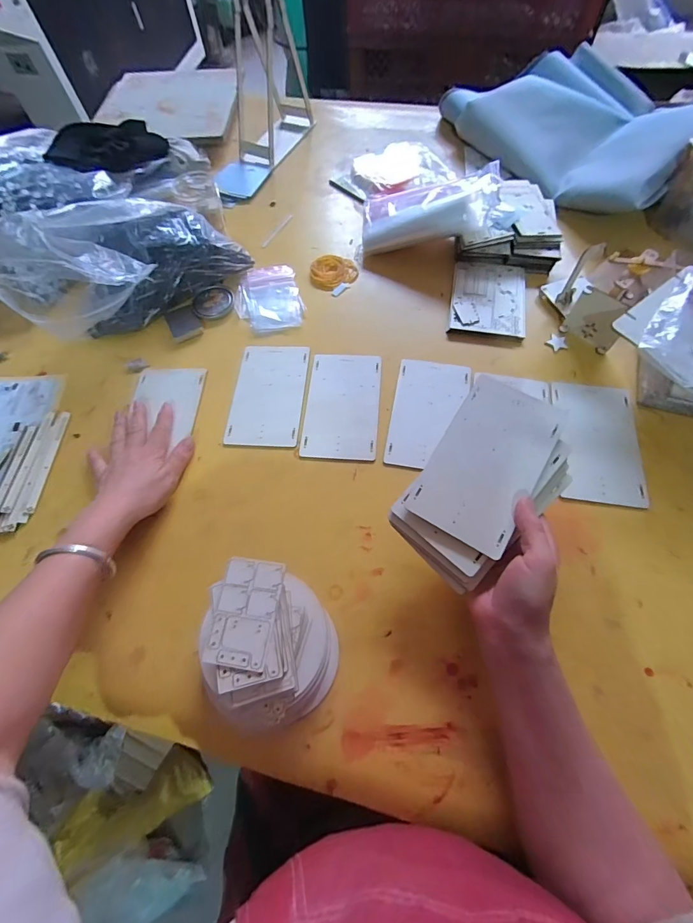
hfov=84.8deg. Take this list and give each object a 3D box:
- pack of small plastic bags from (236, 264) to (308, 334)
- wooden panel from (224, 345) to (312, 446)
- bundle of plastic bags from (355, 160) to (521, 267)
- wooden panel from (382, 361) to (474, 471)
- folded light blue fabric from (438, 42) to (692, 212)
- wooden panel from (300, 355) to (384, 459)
[{"bbox_3d":[-0.125,-0.265,0.611,0.103,0.010,0.133,-9,64,-2],"label":"pack of small plastic bags"},{"bbox_3d":[-0.109,-0.097,0.537,0.099,0.004,0.167,3,65,4],"label":"wooden panel"},{"bbox_3d":[0.147,-0.413,0.631,0.247,0.060,0.147,3,63,23],"label":"bundle of plastic bags"},{"bbox_3d":[0.110,-0.067,0.509,0.096,0.008,0.170,7,63,12],"label":"wooden panel"},{"bbox_3d":[0.444,-0.641,0.699,0.316,0.110,0.471,-29,67,-11],"label":"folded light blue fabric"},{"bbox_3d":[-0.005,-0.079,0.524,0.099,0.004,0.167,3,65,4],"label":"wooden panel"}]

